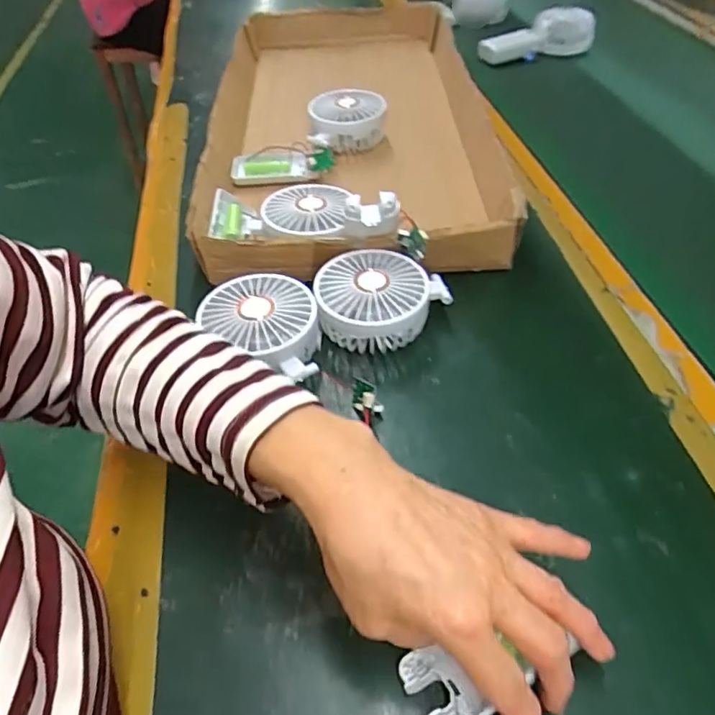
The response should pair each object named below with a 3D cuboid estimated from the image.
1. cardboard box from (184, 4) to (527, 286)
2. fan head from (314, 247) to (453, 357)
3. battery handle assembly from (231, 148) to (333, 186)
[{"bbox_3d":[-0.009,-0.273,0.649,0.298,0.103,0.591,-3,47,-2],"label":"cardboard box"},{"bbox_3d":[0.015,-0.042,0.438,0.083,0.051,0.085,0,47,0],"label":"fan head"},{"bbox_3d":[-0.082,-0.204,0.594,0.107,0.026,0.039,4,47,4],"label":"battery handle assembly"}]

